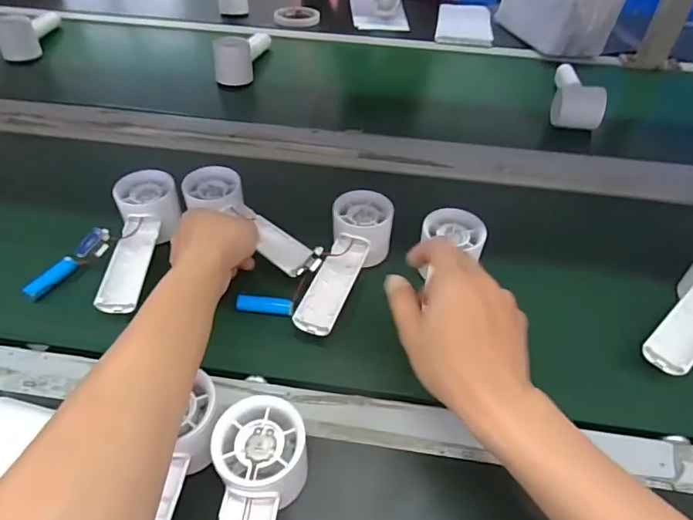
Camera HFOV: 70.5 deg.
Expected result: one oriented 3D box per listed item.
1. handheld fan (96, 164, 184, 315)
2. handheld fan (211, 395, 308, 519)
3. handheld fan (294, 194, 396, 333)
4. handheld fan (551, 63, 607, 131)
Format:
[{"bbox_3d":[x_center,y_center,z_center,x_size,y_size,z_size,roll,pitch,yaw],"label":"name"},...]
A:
[{"bbox_3d":[-0.194,-0.022,0.465,0.057,0.036,0.156,-5,48,-6],"label":"handheld fan"},{"bbox_3d":[-0.057,0.167,0.290,0.056,0.054,0.161,2,47,0],"label":"handheld fan"},{"bbox_3d":[0.003,0.006,0.460,0.059,0.055,0.167,12,48,9],"label":"handheld fan"},{"bbox_3d":[0.337,-0.251,0.719,0.071,0.063,0.164,14,49,11],"label":"handheld fan"}]

